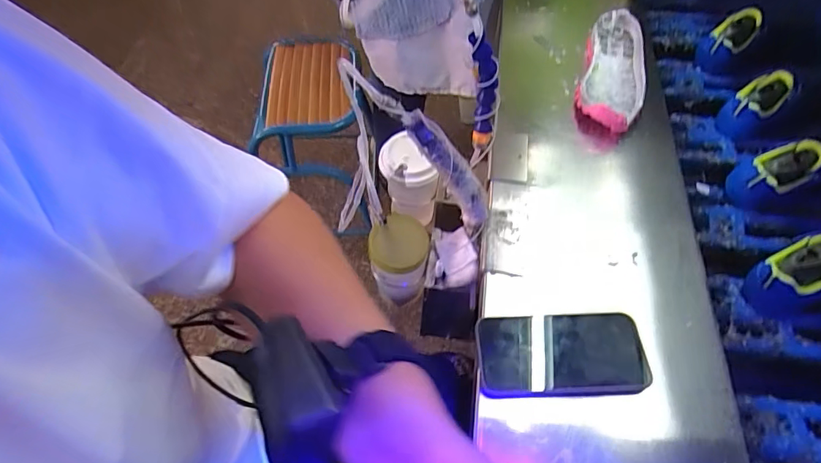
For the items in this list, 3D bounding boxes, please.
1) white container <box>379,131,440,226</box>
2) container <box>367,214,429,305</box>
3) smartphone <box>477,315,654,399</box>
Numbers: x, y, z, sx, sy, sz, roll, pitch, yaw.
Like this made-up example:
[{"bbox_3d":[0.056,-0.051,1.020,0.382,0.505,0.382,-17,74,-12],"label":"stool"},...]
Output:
[{"bbox_3d":[-0.003,-0.072,0.691,0.076,0.110,0.089,-9,51,-4],"label":"white container"},{"bbox_3d":[-0.014,0.041,0.623,0.074,0.097,0.071,-2,51,2],"label":"container"},{"bbox_3d":[0.148,0.120,0.473,0.160,0.016,0.078,-3,51,1],"label":"smartphone"}]

